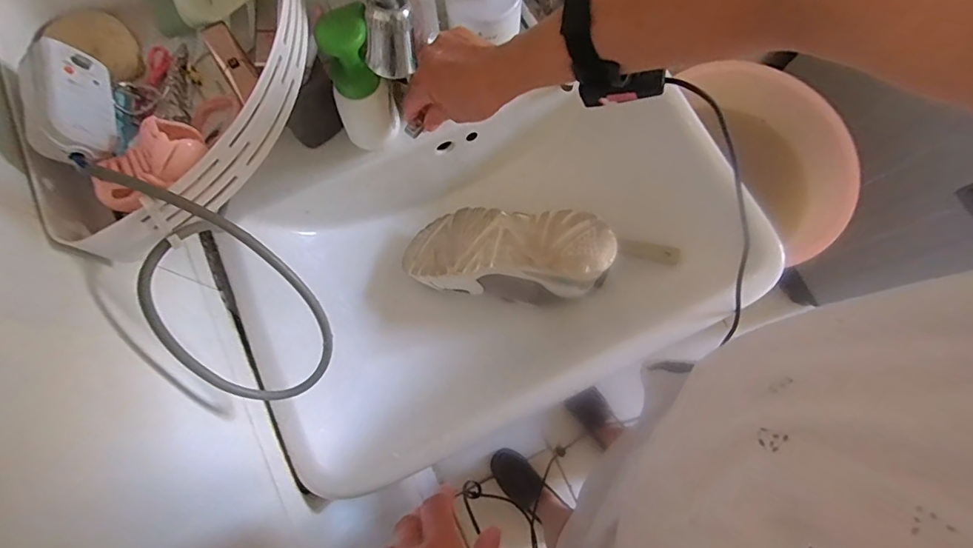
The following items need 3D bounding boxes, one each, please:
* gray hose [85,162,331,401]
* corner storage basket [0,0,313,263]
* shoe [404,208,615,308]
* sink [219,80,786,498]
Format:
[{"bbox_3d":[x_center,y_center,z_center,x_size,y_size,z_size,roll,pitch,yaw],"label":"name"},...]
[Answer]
[{"bbox_3d":[-0.197,0.011,0.364,0.102,0.039,0.216,-31,121,-11],"label":"gray hose"},{"bbox_3d":[-0.239,-0.140,0.363,0.192,0.082,0.220,-18,76,-4],"label":"corner storage basket"},{"bbox_3d":[0.029,-0.026,0.638,0.268,0.091,0.112,2,75,18],"label":"shoe"},{"bbox_3d":[0.007,-0.028,0.615,0.578,0.156,0.382,-25,77,-6],"label":"sink"}]

